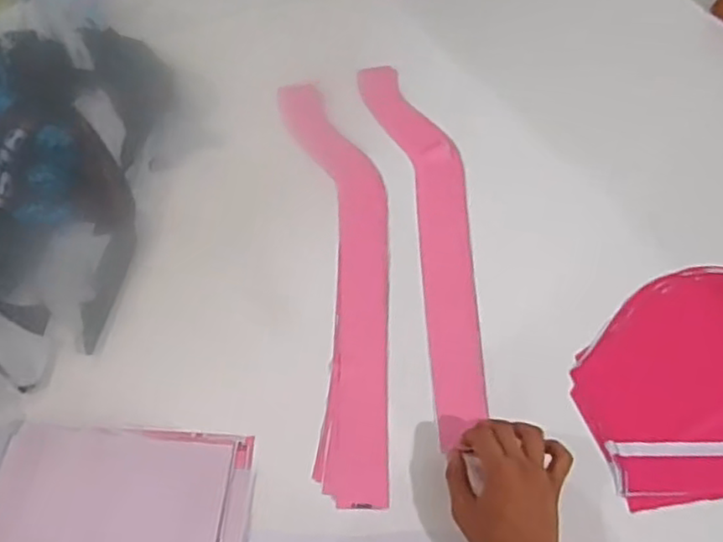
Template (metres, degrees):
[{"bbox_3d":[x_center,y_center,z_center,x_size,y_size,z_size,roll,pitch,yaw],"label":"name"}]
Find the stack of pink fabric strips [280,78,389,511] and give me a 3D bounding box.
[{"bbox_3d":[-0.017,-0.012,0.777,0.108,0.010,0.542,-5,62,-5],"label":"stack of pink fabric strips"}]

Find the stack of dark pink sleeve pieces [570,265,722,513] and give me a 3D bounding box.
[{"bbox_3d":[0.410,0.110,0.723,0.356,0.020,0.248,-4,59,-4],"label":"stack of dark pink sleeve pieces"}]

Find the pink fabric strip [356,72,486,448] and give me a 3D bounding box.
[{"bbox_3d":[0.090,-0.055,0.812,0.100,0.011,0.511,-6,61,-9],"label":"pink fabric strip"}]

